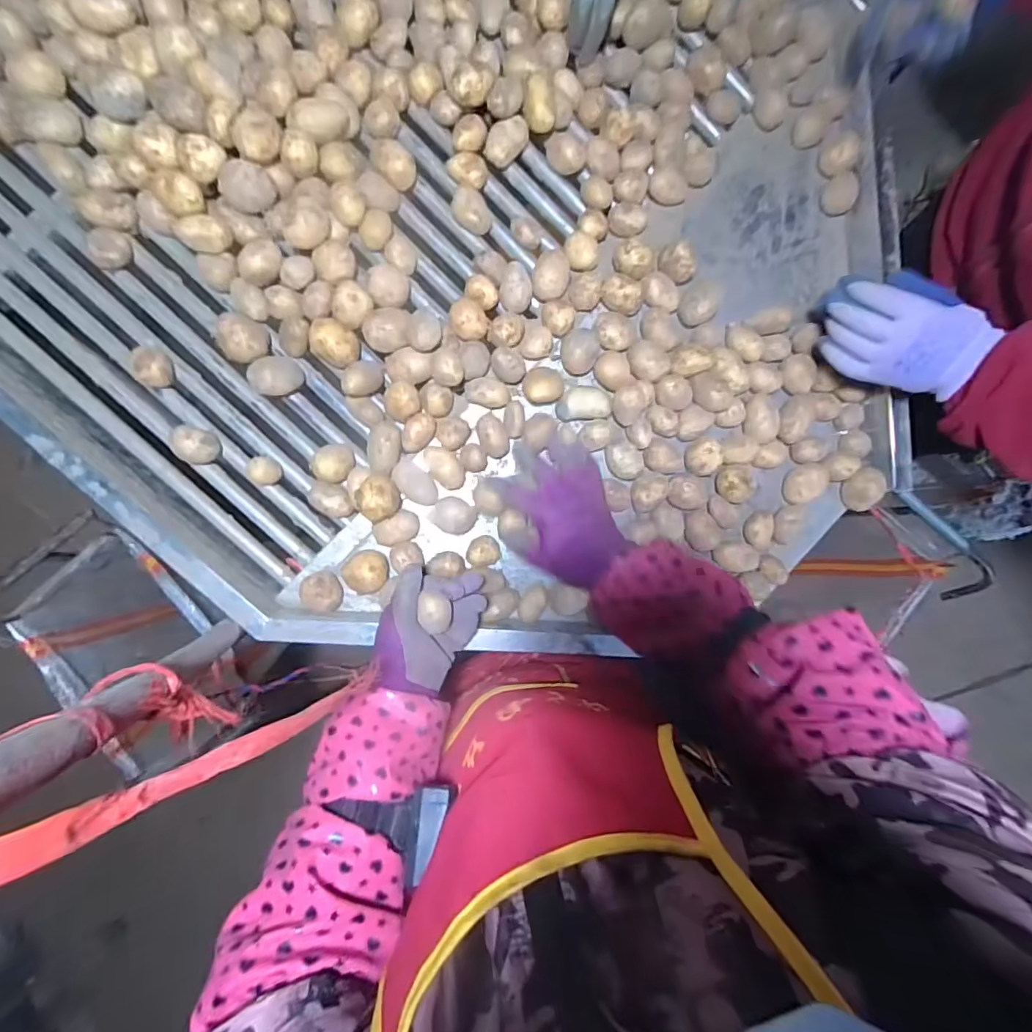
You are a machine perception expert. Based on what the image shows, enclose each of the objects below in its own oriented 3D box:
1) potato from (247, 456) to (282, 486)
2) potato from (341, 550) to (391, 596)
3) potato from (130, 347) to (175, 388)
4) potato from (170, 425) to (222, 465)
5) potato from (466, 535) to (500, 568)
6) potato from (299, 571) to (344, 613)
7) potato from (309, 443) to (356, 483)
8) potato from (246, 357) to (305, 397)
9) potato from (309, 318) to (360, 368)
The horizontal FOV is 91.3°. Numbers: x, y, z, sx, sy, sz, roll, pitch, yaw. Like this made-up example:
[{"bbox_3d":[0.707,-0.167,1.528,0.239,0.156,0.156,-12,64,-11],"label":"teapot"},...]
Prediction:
[{"bbox_3d":[-0.283,-0.051,0.572,0.031,0.023,0.031,0,90,-5],"label":"potato"},{"bbox_3d":[-0.166,0.062,0.571,0.044,0.044,0.046,0,90,-5],"label":"potato"},{"bbox_3d":[-0.397,-0.164,0.556,0.036,0.029,0.041,23,88,-4],"label":"potato"},{"bbox_3d":[-0.350,-0.078,0.556,0.044,0.042,0.038,18,88,-4],"label":"potato"},{"bbox_3d":[-0.039,0.041,0.595,0.039,0.024,0.034,-14,91,-5],"label":"potato"},{"bbox_3d":[-0.219,0.085,0.570,0.040,0.044,0.044,0,90,-5],"label":"potato"},{"bbox_3d":[-0.203,-0.059,0.569,0.037,0.042,0.043,13,89,-5],"label":"potato"},{"bbox_3d":[-0.265,-0.151,0.561,0.050,0.044,0.041,-14,91,-5],"label":"potato"},{"bbox_3d":[-0.200,-0.191,0.564,0.051,0.042,0.045,41,87,-3],"label":"potato"}]

